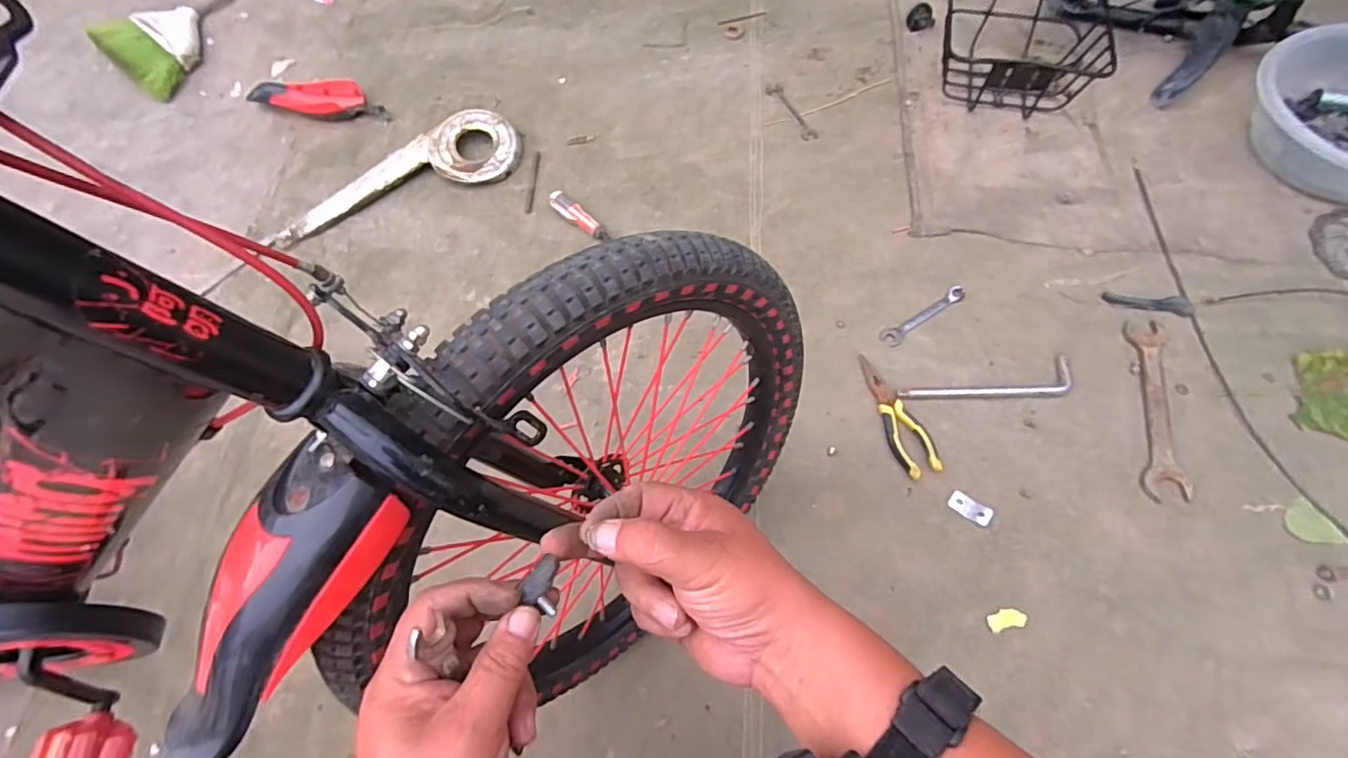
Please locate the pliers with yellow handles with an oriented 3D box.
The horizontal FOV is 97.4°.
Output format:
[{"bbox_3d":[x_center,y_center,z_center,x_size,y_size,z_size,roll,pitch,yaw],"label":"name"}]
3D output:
[{"bbox_3d":[0.308,0.046,0.824,0.059,0.027,0.186,-17,67,-5],"label":"pliers with yellow handles"}]

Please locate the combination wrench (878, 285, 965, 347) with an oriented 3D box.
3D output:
[{"bbox_3d":[0.379,-0.097,0.901,0.140,0.015,0.032,-33,62,-4],"label":"combination wrench"}]

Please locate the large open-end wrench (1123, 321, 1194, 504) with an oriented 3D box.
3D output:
[{"bbox_3d":[0.668,0.035,0.819,0.062,0.013,0.277,14,65,-1],"label":"large open-end wrench"}]

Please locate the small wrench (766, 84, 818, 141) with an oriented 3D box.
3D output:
[{"bbox_3d":[0.221,-0.499,1.106,0.029,0.007,0.149,-25,68,-8],"label":"small wrench"}]

